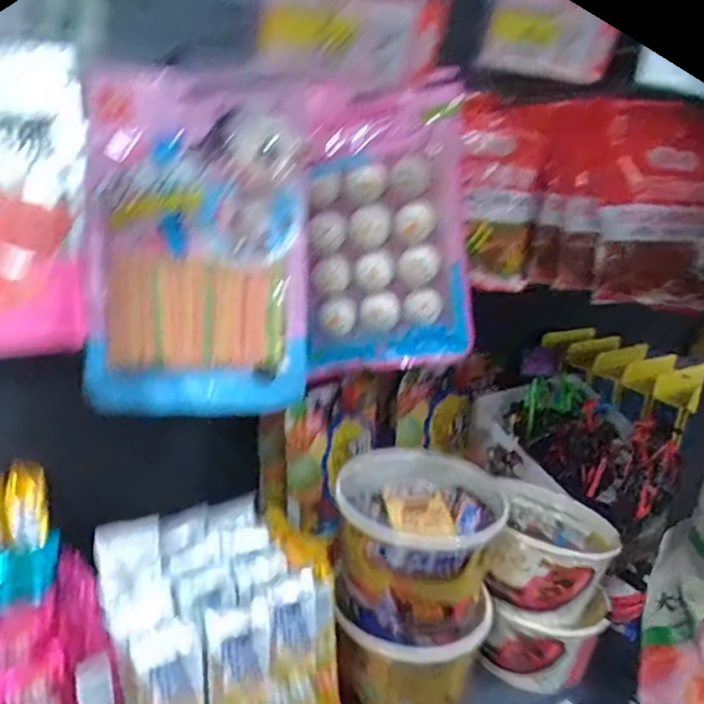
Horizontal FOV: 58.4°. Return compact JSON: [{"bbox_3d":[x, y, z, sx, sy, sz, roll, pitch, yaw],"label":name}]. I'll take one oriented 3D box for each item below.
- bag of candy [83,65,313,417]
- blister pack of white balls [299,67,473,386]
[{"bbox_3d":[-0.123,-0.086,0.514,0.176,0.270,0.021,1,5,-6],"label":"bag of candy"},{"bbox_3d":[0.031,-0.107,0.594,0.156,0.263,0.044,-3,19,4],"label":"blister pack of white balls"}]

